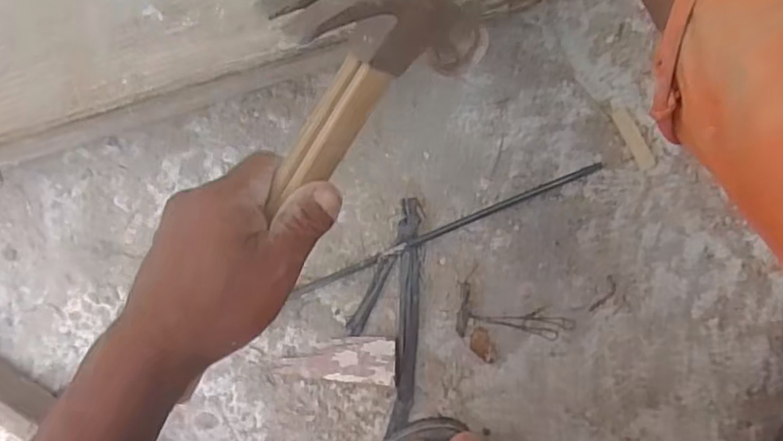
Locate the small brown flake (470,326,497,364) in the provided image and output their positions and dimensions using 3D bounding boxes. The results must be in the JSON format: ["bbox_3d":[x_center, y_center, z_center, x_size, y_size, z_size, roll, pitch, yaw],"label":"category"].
[{"bbox_3d":[0.072,0.098,0.465,0.017,0.004,0.030,-24,95,9],"label":"small brown flake"}]

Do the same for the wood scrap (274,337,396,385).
[{"bbox_3d":[-0.045,0.110,0.470,0.097,0.014,0.036,1,98,6],"label":"wood scrap"}]

